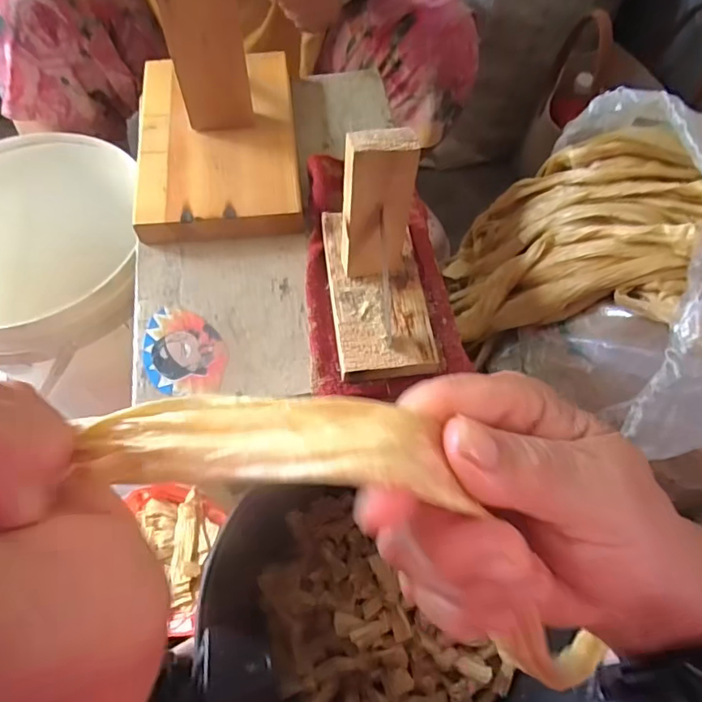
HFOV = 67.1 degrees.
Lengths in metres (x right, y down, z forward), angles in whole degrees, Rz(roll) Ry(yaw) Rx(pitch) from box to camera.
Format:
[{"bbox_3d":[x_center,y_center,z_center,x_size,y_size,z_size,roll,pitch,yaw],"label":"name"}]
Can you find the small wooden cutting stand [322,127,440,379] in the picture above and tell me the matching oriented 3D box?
[{"bbox_3d":[0.021,-0.075,0.367,0.074,0.127,0.144,-6,62,-3],"label":"small wooden cutting stand"}]

